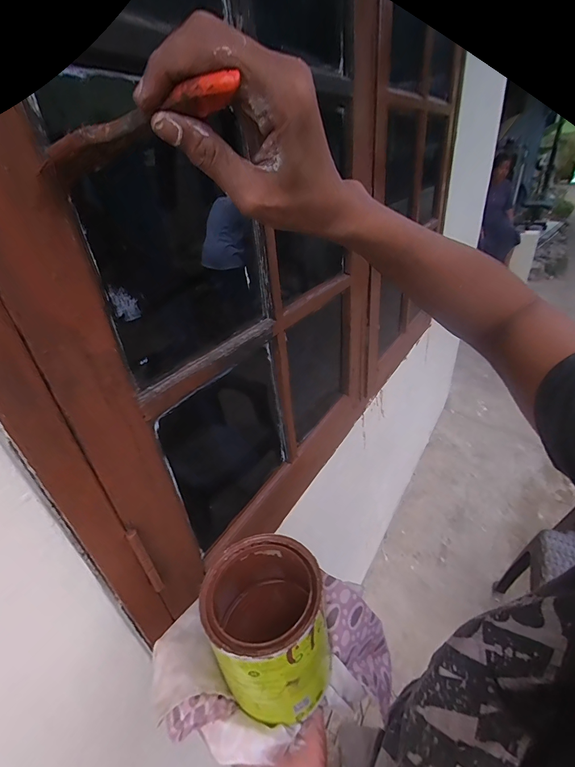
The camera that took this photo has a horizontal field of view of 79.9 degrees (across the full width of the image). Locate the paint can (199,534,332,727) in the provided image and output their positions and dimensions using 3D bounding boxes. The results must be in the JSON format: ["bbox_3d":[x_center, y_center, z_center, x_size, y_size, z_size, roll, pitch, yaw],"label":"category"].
[{"bbox_3d":[-0.017,0.220,0.317,0.101,0.111,0.109,-3,30,2],"label":"paint can"}]

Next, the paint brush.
[{"bbox_3d":[-0.092,-0.135,0.190,0.156,0.020,0.018,1,29,29],"label":"paint brush"}]

